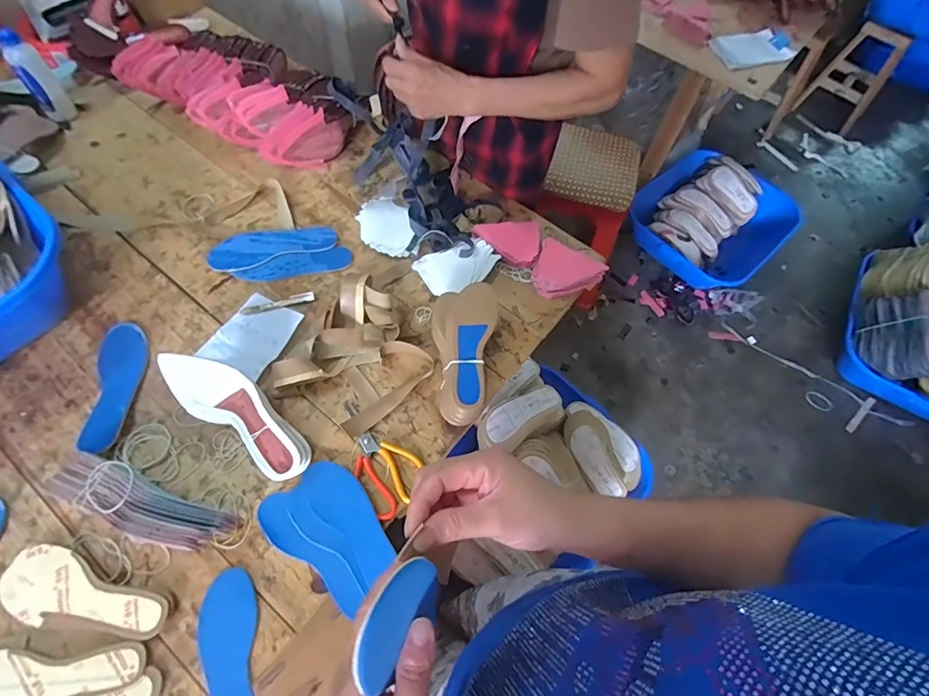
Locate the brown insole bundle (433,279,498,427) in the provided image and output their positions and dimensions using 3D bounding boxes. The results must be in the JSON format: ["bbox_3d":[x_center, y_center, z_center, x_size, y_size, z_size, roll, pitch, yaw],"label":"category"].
[{"bbox_3d":[-0.011,0.008,0.759,0.108,0.103,0.240,10,63,1],"label":"brown insole bundle"}]

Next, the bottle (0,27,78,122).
[{"bbox_3d":[-0.907,-0.575,0.958,0.065,0.157,0.067,-19,66,-13],"label":"bottle"}]

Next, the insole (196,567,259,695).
[{"bbox_3d":[-0.307,0.416,0.597,0.074,0.011,0.222,-15,66,-11],"label":"insole"}]

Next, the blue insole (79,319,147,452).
[{"bbox_3d":[-0.578,0.056,0.752,0.076,0.024,0.230,-9,65,-8],"label":"blue insole"}]

